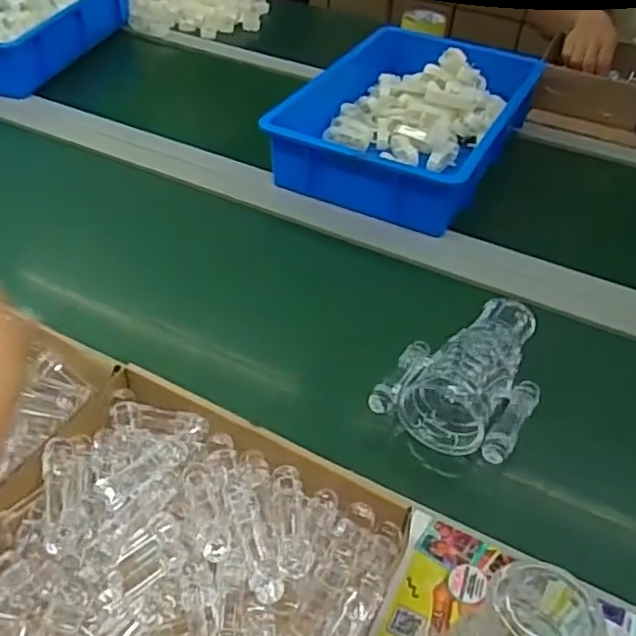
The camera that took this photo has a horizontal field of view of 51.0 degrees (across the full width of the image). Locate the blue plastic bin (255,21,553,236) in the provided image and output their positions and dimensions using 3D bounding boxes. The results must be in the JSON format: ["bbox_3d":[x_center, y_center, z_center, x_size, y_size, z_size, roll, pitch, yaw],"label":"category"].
[{"bbox_3d":[0.133,-0.289,0.949,0.271,0.094,0.406,22,47,18],"label":"blue plastic bin"}]

